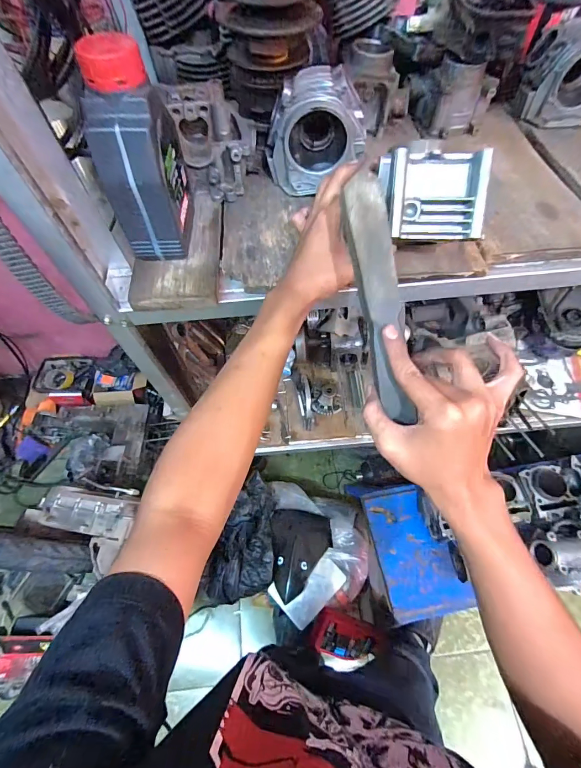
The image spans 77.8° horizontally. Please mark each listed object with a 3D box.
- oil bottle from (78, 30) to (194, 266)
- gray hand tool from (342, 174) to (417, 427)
[{"bbox_3d":[-0.159,-0.240,0.383,0.071,0.184,0.108,-6,61,-1],"label":"oil bottle"},{"bbox_3d":[0.076,-0.070,0.307,0.034,0.011,0.206,-10,97,-3],"label":"gray hand tool"}]

